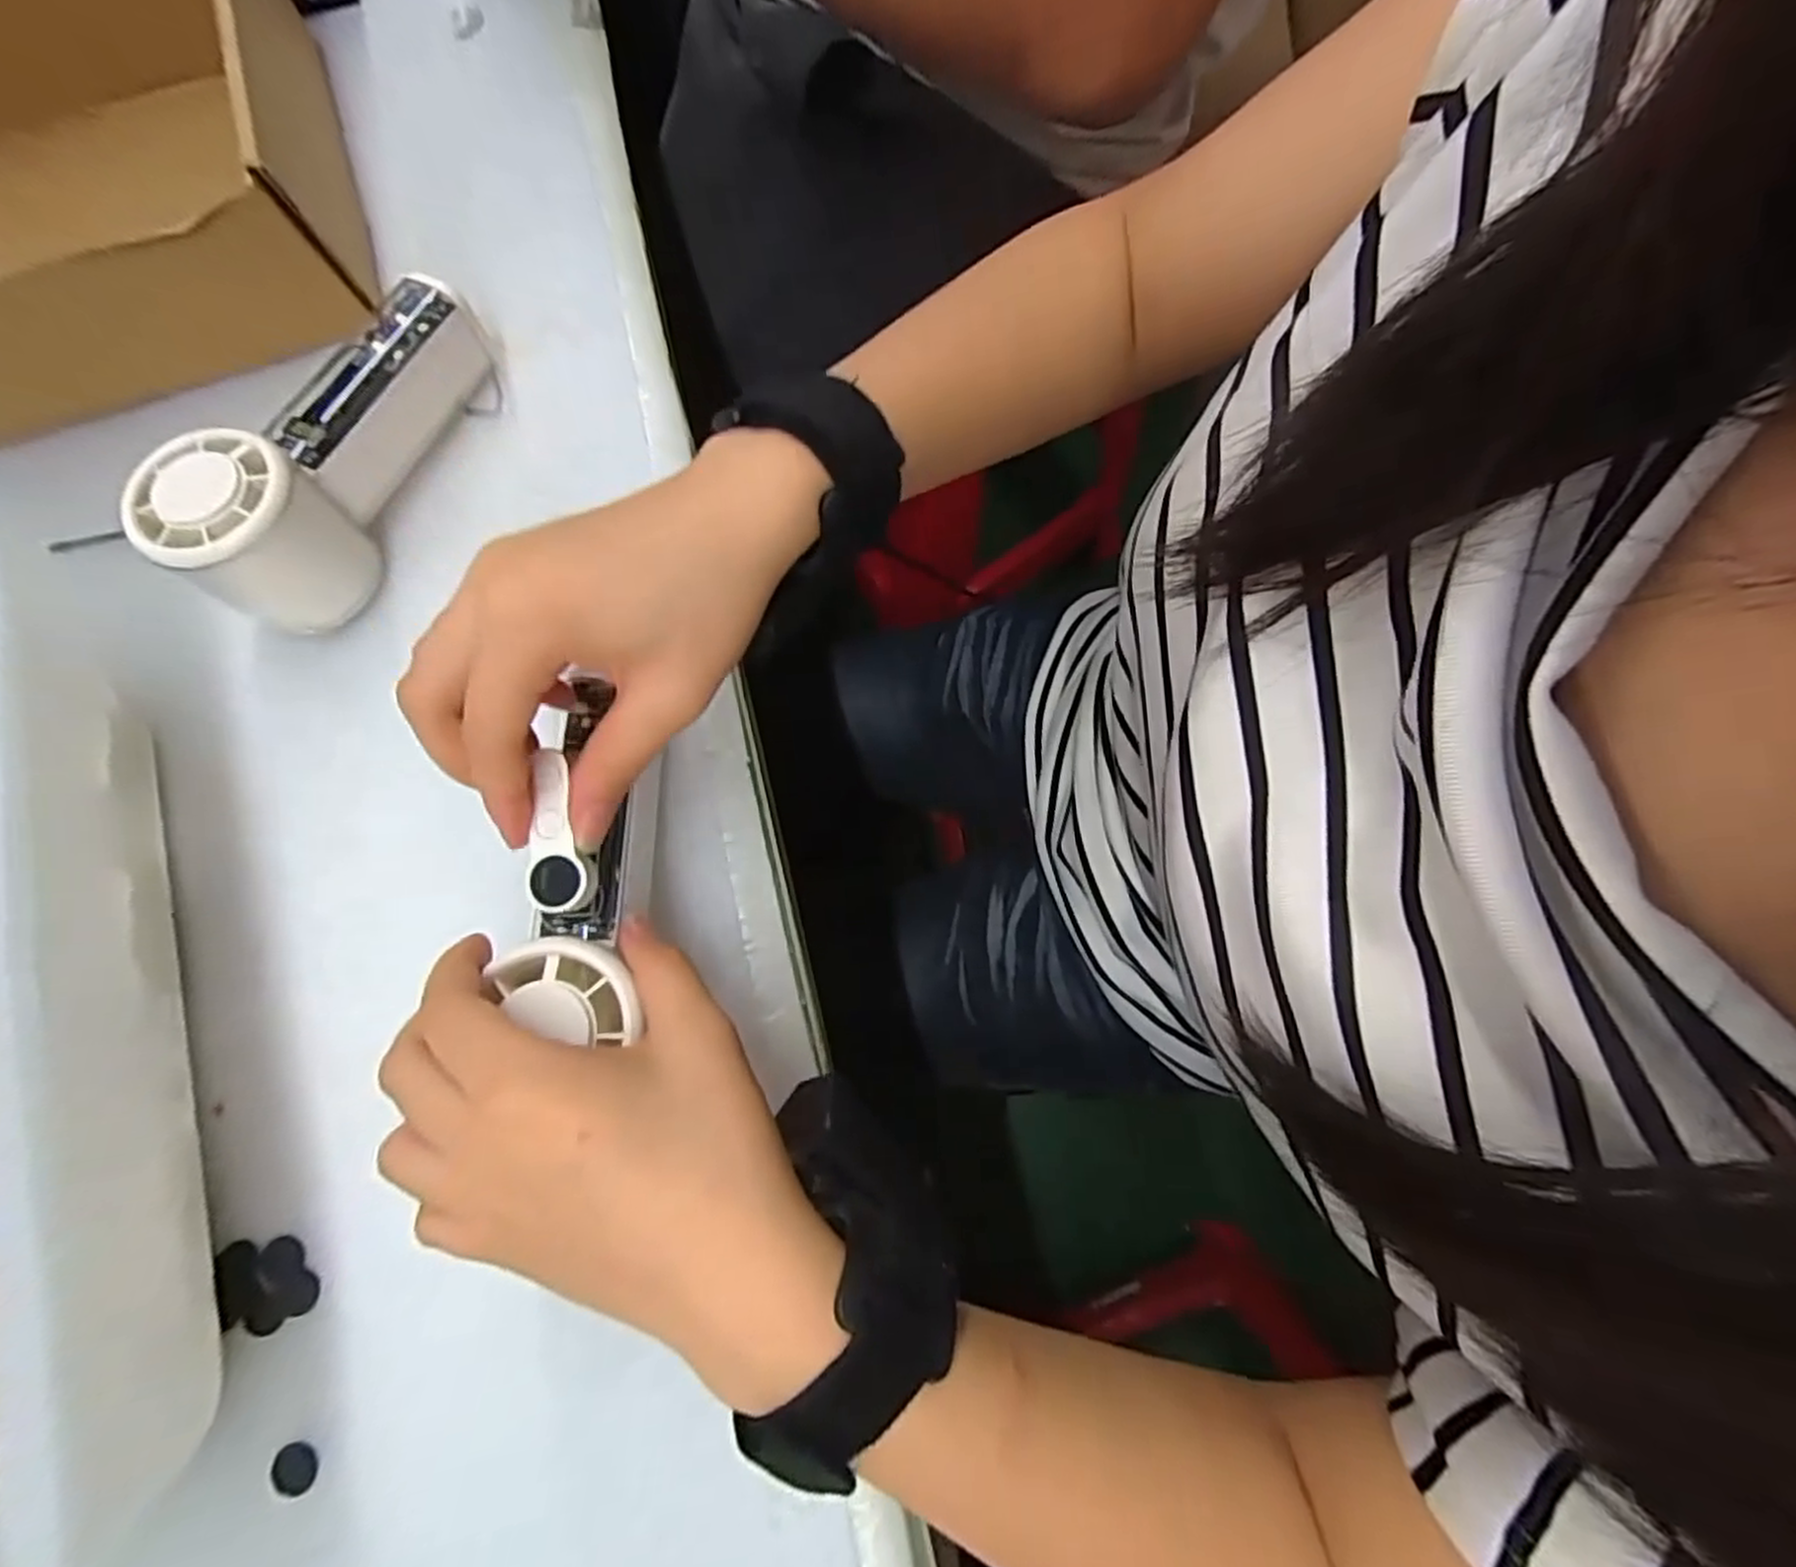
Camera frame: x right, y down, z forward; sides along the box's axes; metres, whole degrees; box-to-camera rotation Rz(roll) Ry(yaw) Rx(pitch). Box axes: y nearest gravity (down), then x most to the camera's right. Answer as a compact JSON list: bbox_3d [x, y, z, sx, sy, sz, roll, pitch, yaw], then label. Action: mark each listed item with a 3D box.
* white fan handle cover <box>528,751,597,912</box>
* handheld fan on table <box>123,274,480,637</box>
[{"bbox_3d":[-0.105,0.014,0.233,0.019,0.006,0.049,-7,84,0],"label":"white fan handle cover"},{"bbox_3d":[-0.226,-0.138,0.301,0.048,0.069,0.151,19,79,6],"label":"handheld fan on table"}]

